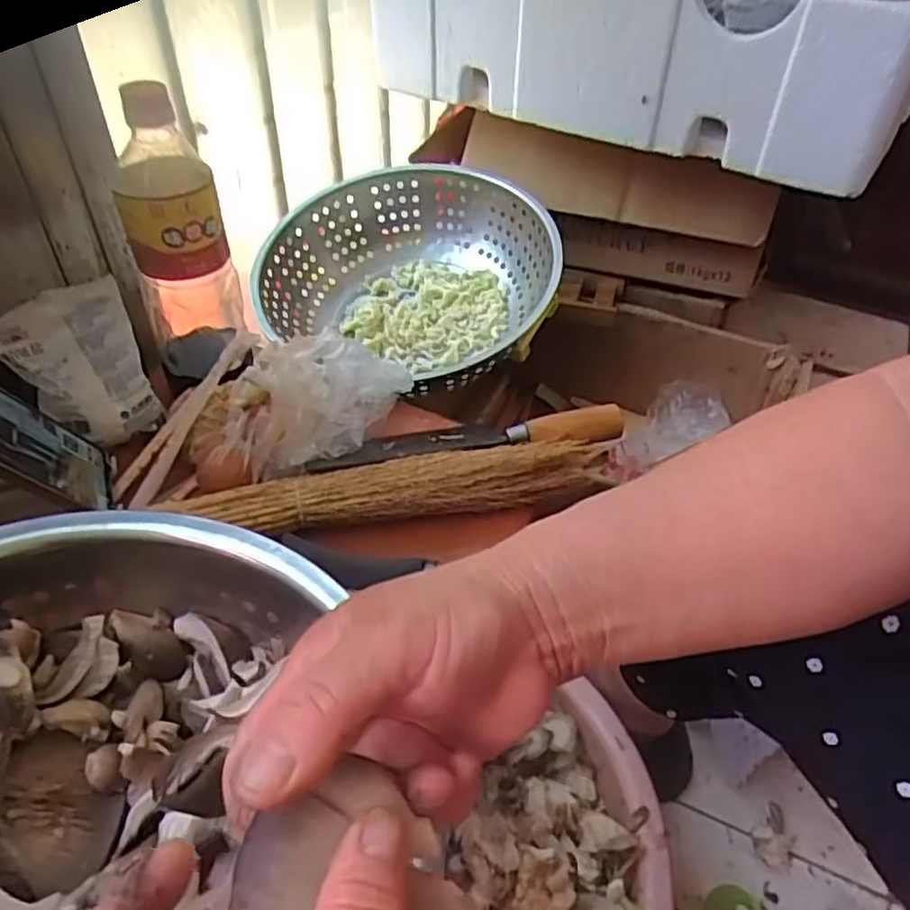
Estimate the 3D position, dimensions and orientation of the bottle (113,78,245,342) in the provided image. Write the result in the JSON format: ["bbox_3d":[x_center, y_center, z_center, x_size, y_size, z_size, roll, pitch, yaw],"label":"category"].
[{"bbox_3d":[-0.222,-0.189,0.551,0.072,0.188,0.081,-15,46,-16],"label":"bottle"}]

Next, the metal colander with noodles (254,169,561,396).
[{"bbox_3d":[-0.051,-0.204,0.804,0.318,0.137,0.262,10,45,9],"label":"metal colander with noodles"}]

